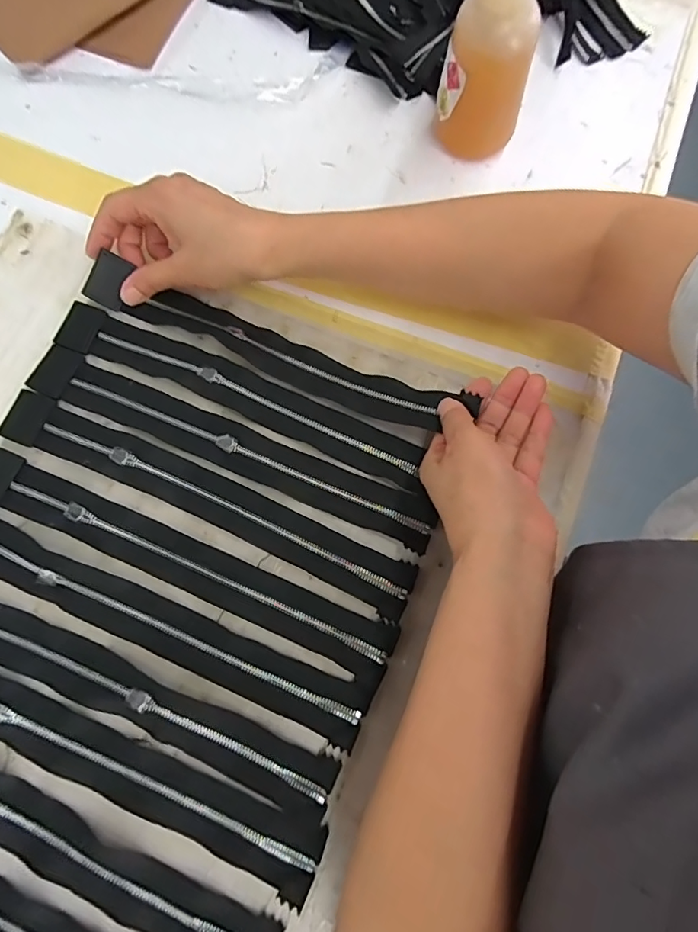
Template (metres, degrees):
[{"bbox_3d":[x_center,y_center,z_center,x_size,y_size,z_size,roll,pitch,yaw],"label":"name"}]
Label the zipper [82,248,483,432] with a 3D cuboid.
[{"bbox_3d":[-0.056,-0.083,0.343,0.270,0.021,0.032,23,75,6],"label":"zipper"}]

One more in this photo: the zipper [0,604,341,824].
[{"bbox_3d":[-0.146,0.129,0.289,0.290,0.004,0.032,23,75,4],"label":"zipper"}]

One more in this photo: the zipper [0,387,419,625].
[{"bbox_3d":[-0.096,0.021,0.321,0.290,0.006,0.035,24,75,5],"label":"zipper"}]

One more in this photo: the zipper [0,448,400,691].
[{"bbox_3d":[-0.110,0.060,0.309,0.289,0.004,0.035,23,75,5],"label":"zipper"}]

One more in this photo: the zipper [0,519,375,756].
[{"bbox_3d":[-0.126,0.090,0.300,0.290,0.004,0.036,24,75,5],"label":"zipper"}]

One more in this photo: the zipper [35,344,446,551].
[{"bbox_3d":[-0.081,-0.016,0.330,0.290,0.005,0.034,23,75,5],"label":"zipper"}]

